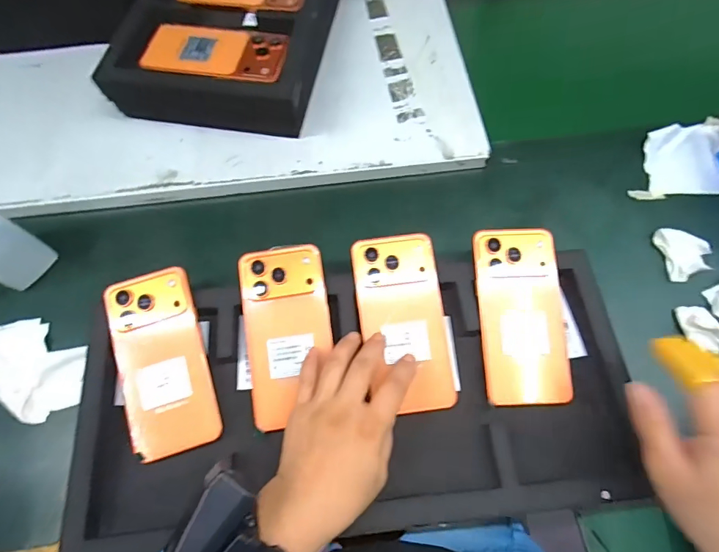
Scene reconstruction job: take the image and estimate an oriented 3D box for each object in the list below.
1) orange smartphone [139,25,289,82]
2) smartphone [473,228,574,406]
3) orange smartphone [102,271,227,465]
[{"bbox_3d":[-0.165,-0.255,0.491,0.160,0.007,0.079,6,67,3],"label":"orange smartphone"},{"bbox_3d":[0.151,0.034,0.397,0.078,0.011,0.162,-2,77,-2],"label":"smartphone"},{"bbox_3d":[-0.179,0.076,0.389,0.077,0.008,0.162,-16,78,-9],"label":"orange smartphone"}]

